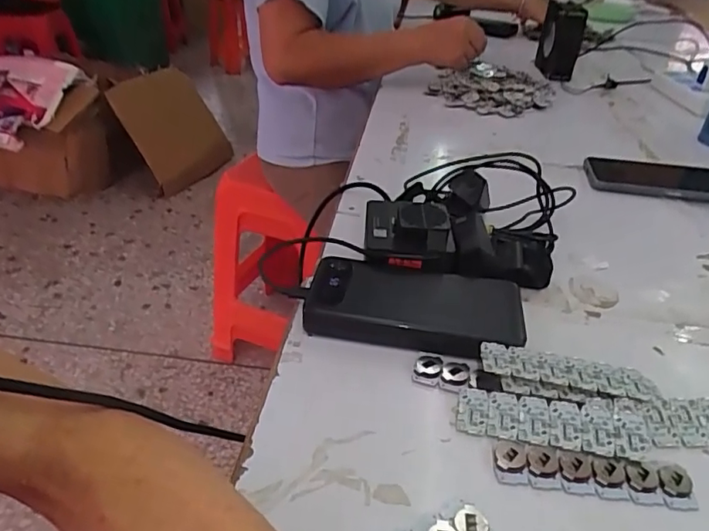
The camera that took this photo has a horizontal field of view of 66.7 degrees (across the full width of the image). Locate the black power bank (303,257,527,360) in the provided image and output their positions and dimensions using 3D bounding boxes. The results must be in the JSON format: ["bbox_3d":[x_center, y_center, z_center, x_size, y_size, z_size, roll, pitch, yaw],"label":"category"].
[{"bbox_3d":[0.042,0.032,0.395,0.149,0.028,0.069,9,35,6],"label":"black power bank"}]

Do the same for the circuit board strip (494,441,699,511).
[{"bbox_3d":[0.133,0.117,0.301,0.107,0.006,0.025,7,35,4],"label":"circuit board strip"}]

